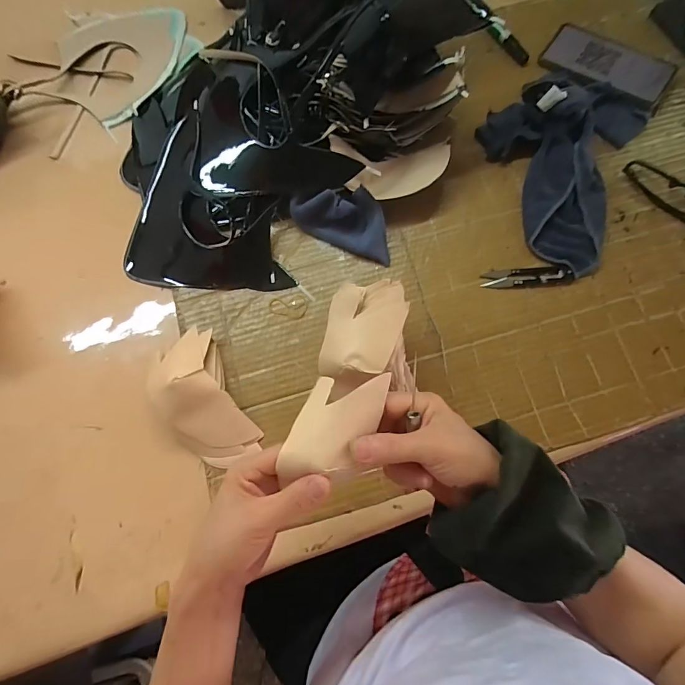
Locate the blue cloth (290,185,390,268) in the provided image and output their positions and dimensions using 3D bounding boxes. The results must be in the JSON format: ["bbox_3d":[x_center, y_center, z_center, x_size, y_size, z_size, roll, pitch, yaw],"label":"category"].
[{"bbox_3d":[0.002,-0.149,0.480,0.129,0.016,0.072,19,113,0],"label":"blue cloth"}]

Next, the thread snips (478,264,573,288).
[{"bbox_3d":[0.221,-0.078,0.476,0.104,0.010,0.023,-2,76,1],"label":"thread snips"}]

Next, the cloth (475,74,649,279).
[{"bbox_3d":[0.264,-0.236,0.488,0.181,0.055,0.261,23,78,7],"label":"cloth"}]

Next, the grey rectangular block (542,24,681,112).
[{"bbox_3d":[0.359,-0.378,0.539,0.163,0.010,0.086,34,79,10],"label":"grey rectangular block"}]

